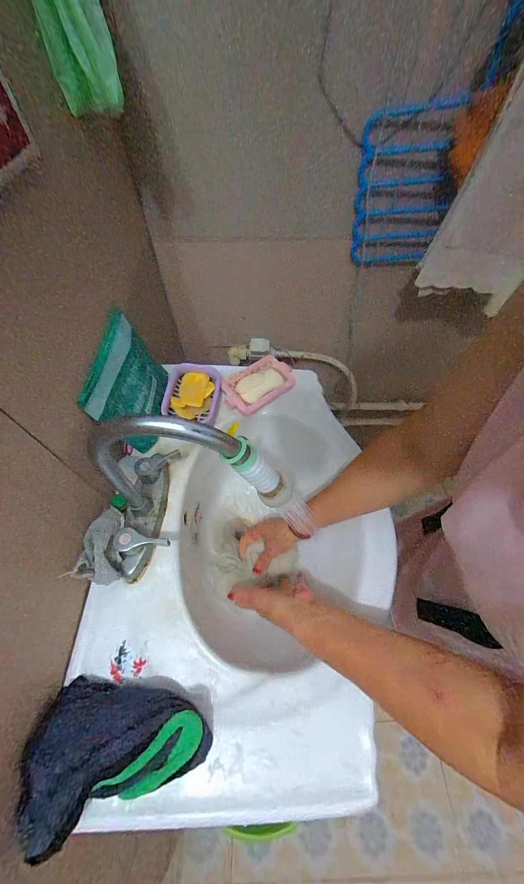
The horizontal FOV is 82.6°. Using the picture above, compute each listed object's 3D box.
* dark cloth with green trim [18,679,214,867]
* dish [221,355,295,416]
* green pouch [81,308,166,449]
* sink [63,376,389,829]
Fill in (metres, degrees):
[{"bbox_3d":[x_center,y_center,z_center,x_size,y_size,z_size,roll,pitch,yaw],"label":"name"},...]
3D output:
[{"bbox_3d":[-0.144,0.292,0.303,0.159,0.052,0.114,-19,60,-12],"label":"dark cloth with green trim"},{"bbox_3d":[-0.006,-0.110,0.574,0.144,0.028,0.084,-37,65,-21],"label":"dish"},{"bbox_3d":[-0.203,-0.095,0.465,0.020,0.136,0.180,-4,62,21],"label":"green pouch"},{"bbox_3d":[-0.026,0.133,0.471,0.366,0.149,0.597,2,58,1],"label":"sink"}]

